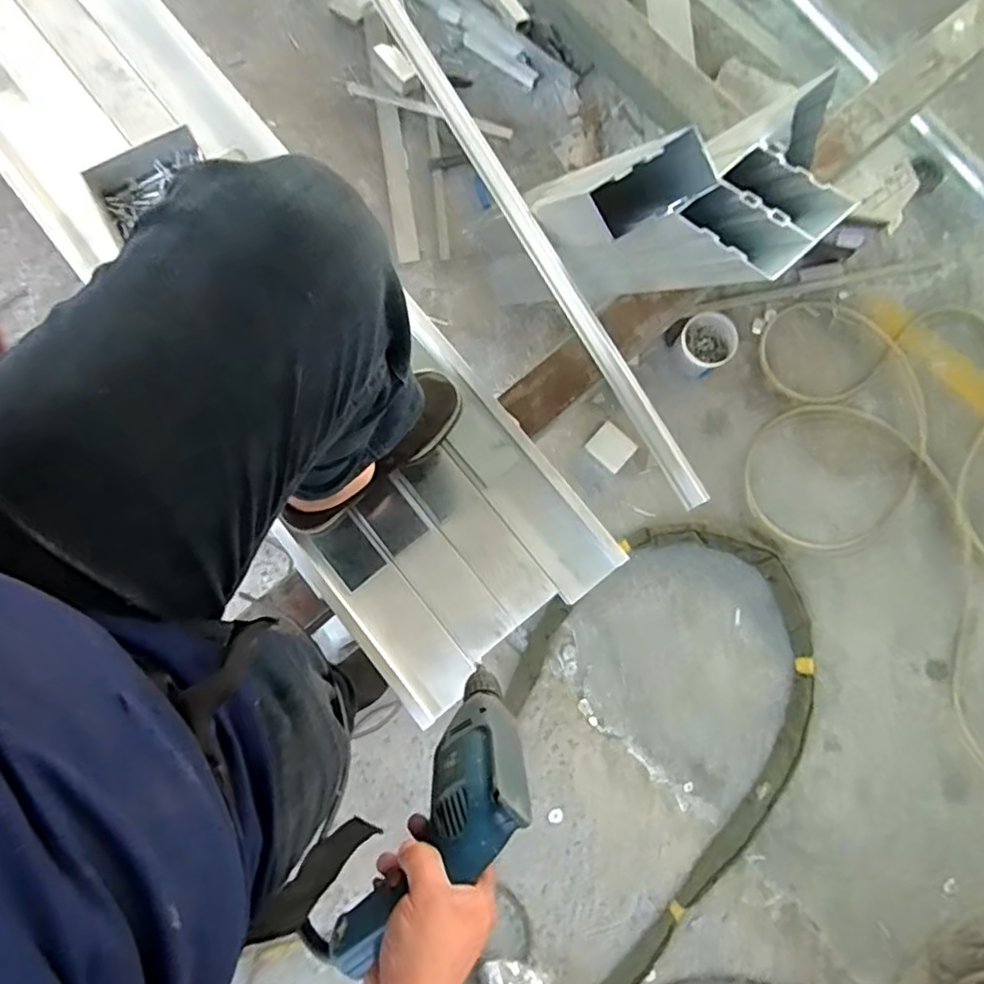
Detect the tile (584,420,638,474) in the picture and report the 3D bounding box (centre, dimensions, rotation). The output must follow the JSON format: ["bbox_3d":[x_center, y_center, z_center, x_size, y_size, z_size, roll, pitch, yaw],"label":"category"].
[{"bbox_3d":[0.261,-0.097,1.359,0.090,0.005,0.080,43,97,3],"label":"tile"}]

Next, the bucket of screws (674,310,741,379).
[{"bbox_3d":[0.472,-0.325,1.378,0.122,0.091,0.116,0,80,0],"label":"bucket of screws"}]

